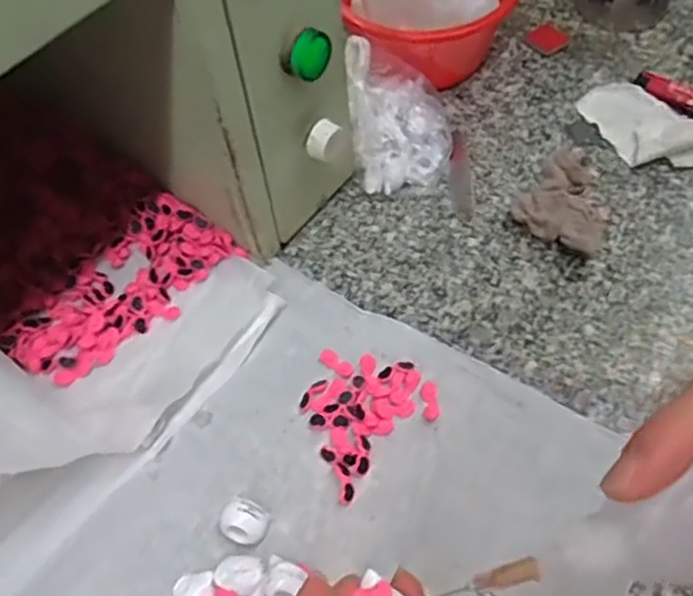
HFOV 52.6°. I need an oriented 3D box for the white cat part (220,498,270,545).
[{"bbox_3d":[-0.054,0.124,0.382,0.024,0.021,0.021,22,60,17],"label":"white cat part"}]

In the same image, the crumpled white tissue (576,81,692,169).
[{"bbox_3d":[0.229,-0.132,0.529,0.059,0.029,0.115,-35,61,-19],"label":"crumpled white tissue"}]

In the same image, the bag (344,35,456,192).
[{"bbox_3d":[0.040,-0.136,0.525,0.079,0.060,0.106,-5,56,0],"label":"bag"}]

